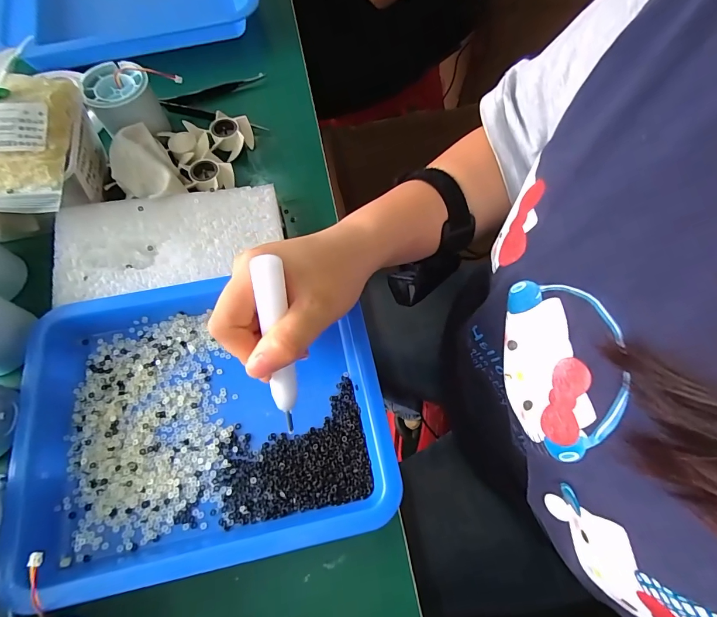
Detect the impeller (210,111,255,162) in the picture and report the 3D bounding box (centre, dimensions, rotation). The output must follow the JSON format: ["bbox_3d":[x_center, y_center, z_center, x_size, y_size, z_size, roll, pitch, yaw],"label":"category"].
[{"bbox_3d":[-0.115,-0.158,0.341,0.034,0.020,0.035,-8,66,-3],"label":"impeller"}]

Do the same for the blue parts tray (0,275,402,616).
[{"bbox_3d":[-0.099,0.065,0.242,0.224,0.025,0.171,-12,66,-5],"label":"blue parts tray"}]

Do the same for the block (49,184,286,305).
[{"bbox_3d":[-0.140,-0.050,0.288,0.161,0.031,0.075,-13,67,-5],"label":"block"}]

